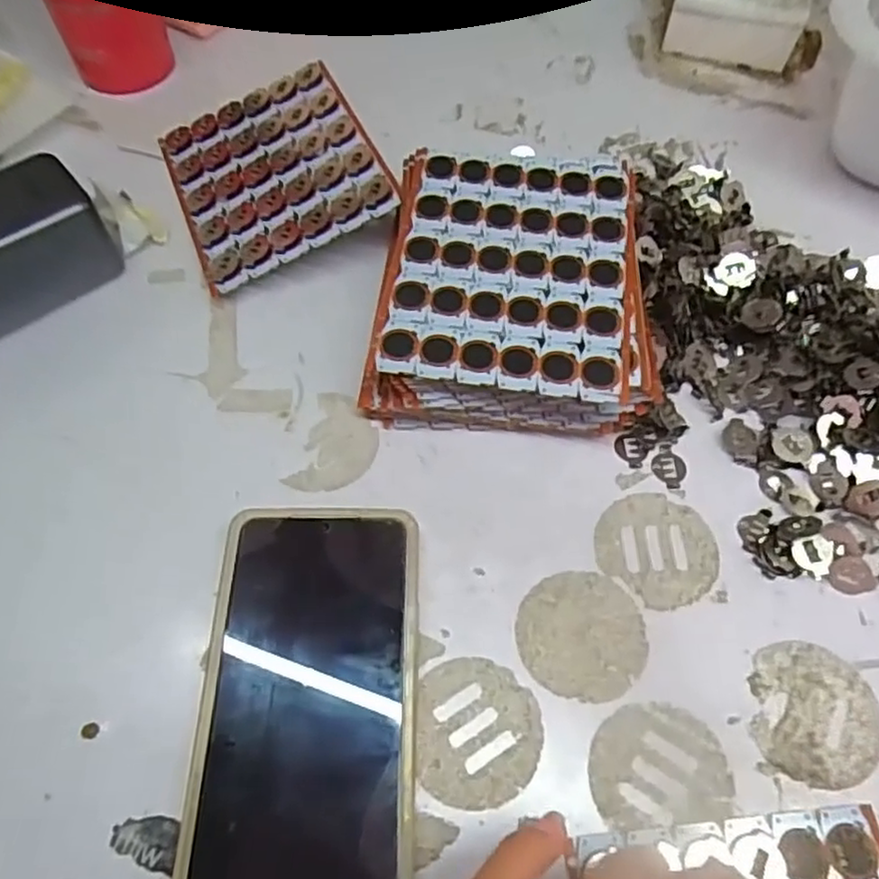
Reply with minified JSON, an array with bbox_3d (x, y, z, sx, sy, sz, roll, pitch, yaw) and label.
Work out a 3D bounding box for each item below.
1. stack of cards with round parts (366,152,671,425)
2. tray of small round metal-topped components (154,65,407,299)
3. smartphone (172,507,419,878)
[{"bbox_3d":[0.038,-0.077,0.353,0.132,0.041,0.151,4,62,1],"label":"stack of cards with round parts"},{"bbox_3d":[-0.099,-0.162,0.403,0.115,0.004,0.148,-26,60,-1],"label":"tray of small round metal-topped components"},{"bbox_3d":[-0.050,0.107,0.266,0.082,0.015,0.166,0,62,-1],"label":"smartphone"}]

